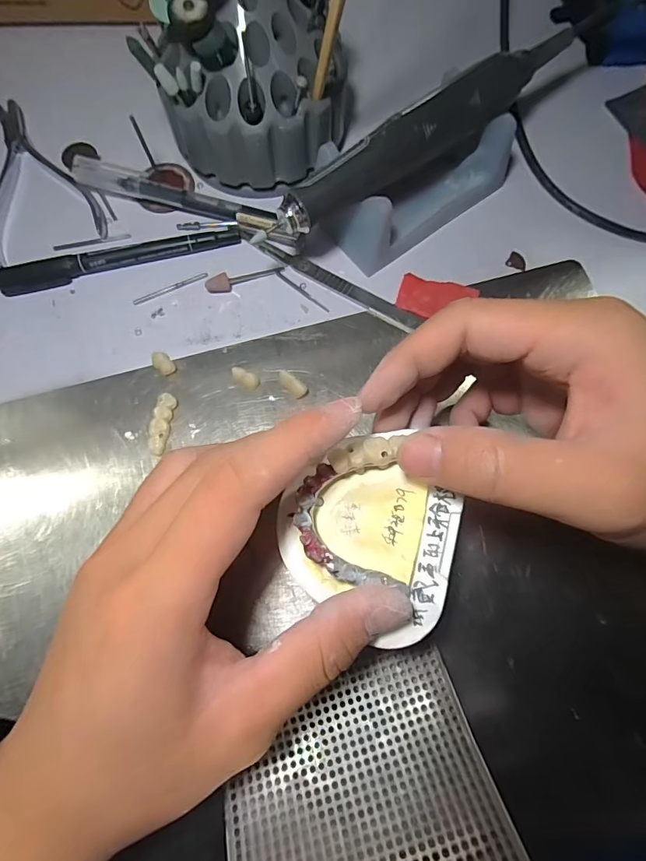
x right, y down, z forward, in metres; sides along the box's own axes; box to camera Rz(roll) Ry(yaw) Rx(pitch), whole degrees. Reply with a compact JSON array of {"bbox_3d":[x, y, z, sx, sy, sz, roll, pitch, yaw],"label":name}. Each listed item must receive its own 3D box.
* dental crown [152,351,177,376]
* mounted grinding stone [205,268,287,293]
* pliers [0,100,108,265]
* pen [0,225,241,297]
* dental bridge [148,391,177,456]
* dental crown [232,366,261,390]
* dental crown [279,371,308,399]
[{"bbox_3d":[-0.085,-0.036,0.237,0.009,0.007,0.014,-39,78,-11],"label":"dental crown"},{"bbox_3d":[-0.044,-0.086,0.251,0.045,0.007,0.008,-16,75,-5],"label":"mounted grinding stone"},{"bbox_3d":[-0.179,-0.156,0.267,0.064,0.008,0.119,-24,76,-7],"label":"pliers"},{"bbox_3d":[-0.117,-0.097,0.252,0.140,0.010,0.013,-12,75,-4],"label":"pen"},{"bbox_3d":[-0.082,-0.003,0.226,0.009,0.008,0.031,9,74,2],"label":"dental bridge"},{"bbox_3d":[-0.040,-0.027,0.233,0.015,0.006,0.010,35,77,9],"label":"dental crown"},{"bbox_3d":[-0.016,-0.024,0.232,0.016,0.008,0.009,38,77,9],"label":"dental crown"}]

